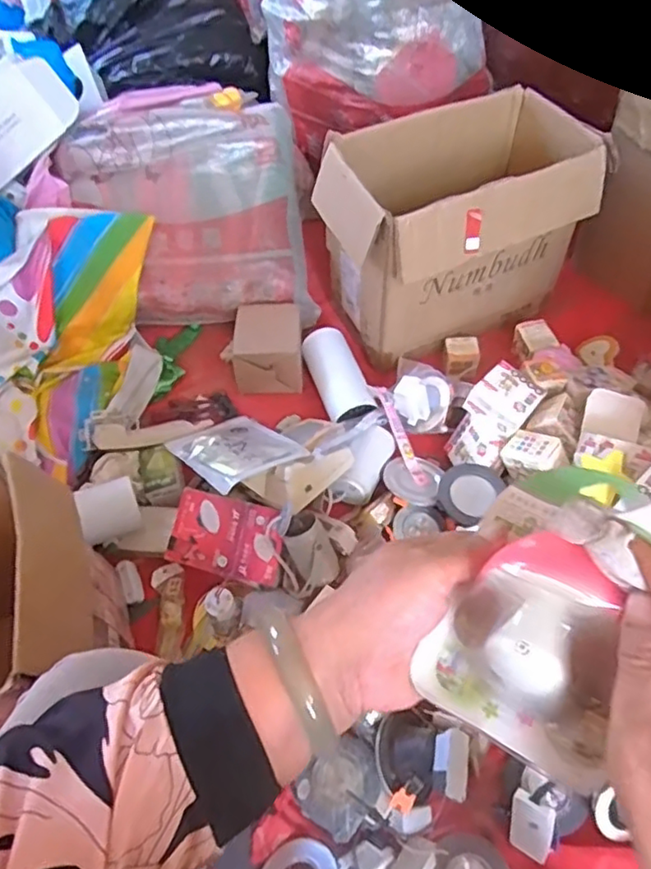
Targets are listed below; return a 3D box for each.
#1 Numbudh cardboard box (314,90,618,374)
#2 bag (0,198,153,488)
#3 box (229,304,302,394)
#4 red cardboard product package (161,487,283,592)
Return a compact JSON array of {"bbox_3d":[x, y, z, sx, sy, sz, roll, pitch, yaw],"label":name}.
[{"bbox_3d":[0.213,-0.343,1.039,0.431,0.298,0.248,-22,57,-12],"label":"Numbudh cardboard box"},{"bbox_3d":[-0.452,-0.172,0.998,0.309,0.189,0.415,13,57,12],"label":"bag"},{"bbox_3d":[-0.099,-0.145,1.058,0.119,0.086,0.123,-3,55,1],"label":"box"},{"bbox_3d":[-0.135,0.139,0.846,0.159,0.014,0.104,11,87,15],"label":"red cardboard product package"}]

